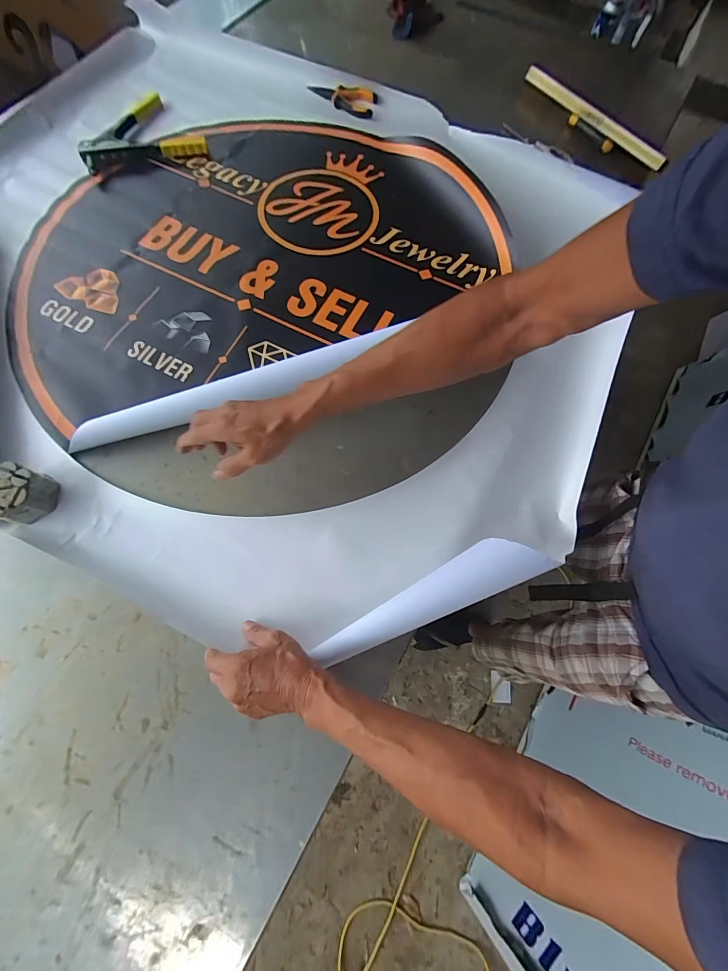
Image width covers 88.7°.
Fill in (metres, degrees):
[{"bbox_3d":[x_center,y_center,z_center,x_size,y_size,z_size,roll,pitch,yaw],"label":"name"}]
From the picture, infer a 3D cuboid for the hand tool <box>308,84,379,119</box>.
[{"bbox_3d":[-0.050,-0.869,0.843,0.156,0.015,0.053,15,106,8],"label":"hand tool"}]

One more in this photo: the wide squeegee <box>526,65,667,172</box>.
[{"bbox_3d":[0.500,-0.832,0.844,0.058,0.044,0.379,-40,78,-14],"label":"wide squeegee"}]

